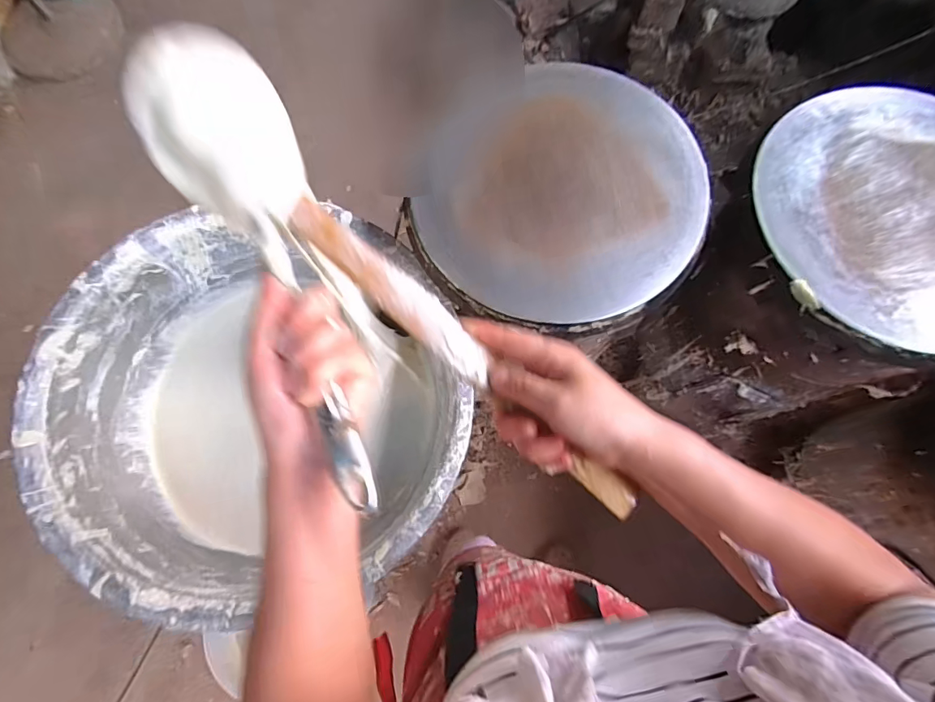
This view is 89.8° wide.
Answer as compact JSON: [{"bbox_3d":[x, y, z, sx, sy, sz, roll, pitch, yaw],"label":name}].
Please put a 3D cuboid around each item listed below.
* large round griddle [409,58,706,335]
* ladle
[{"bbox_3d":[0.119,-0.193,0.584,0.333,0.035,0.345,0,73,1],"label":"large round griddle"},{"bbox_3d":[-0.129,-0.055,0.302,0.094,0.067,0.323,-23,77,-6],"label":"ladle"}]

